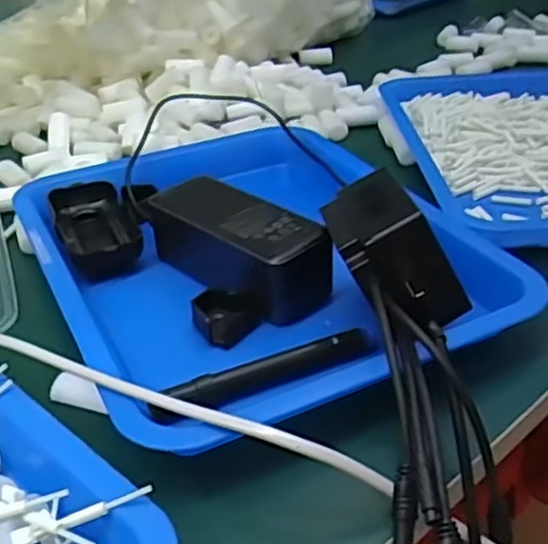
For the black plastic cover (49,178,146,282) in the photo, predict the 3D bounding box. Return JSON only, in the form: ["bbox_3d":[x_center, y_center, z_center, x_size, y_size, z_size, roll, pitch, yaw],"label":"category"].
[{"bbox_3d":[-0.132,-0.031,0.524,0.054,0.033,0.106,-18,33,-18],"label":"black plastic cover"}]

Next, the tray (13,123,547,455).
[{"bbox_3d":[-0.018,-0.029,0.468,0.255,0.092,0.329,-17,36,-22],"label":"tray"}]

